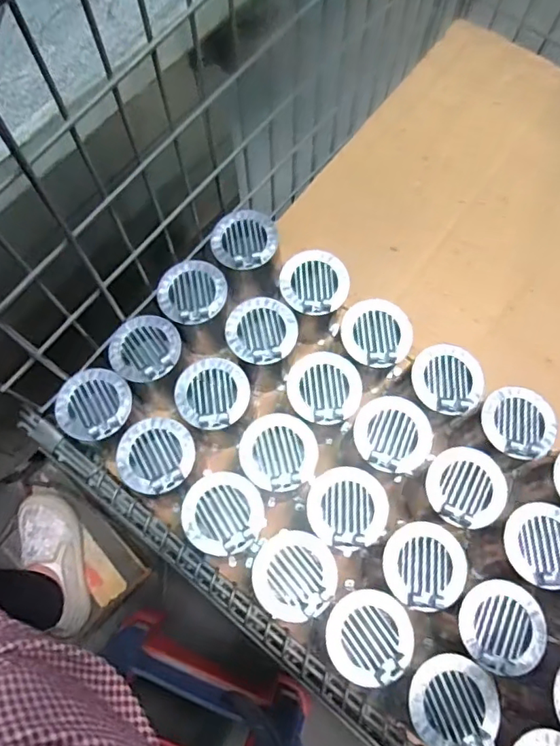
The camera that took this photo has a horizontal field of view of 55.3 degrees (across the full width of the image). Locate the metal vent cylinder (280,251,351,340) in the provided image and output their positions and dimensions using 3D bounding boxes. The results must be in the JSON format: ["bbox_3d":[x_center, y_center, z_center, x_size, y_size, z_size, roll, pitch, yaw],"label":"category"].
[{"bbox_3d":[0.042,-0.102,0.716,0.087,0.103,0.089,0,73,-1],"label":"metal vent cylinder"}]

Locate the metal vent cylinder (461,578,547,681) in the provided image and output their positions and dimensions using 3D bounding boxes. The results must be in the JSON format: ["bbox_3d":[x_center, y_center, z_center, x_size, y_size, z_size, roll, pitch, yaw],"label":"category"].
[{"bbox_3d":[0.229,0.258,0.544,0.083,0.020,0.086,0,73,-1],"label":"metal vent cylinder"}]

